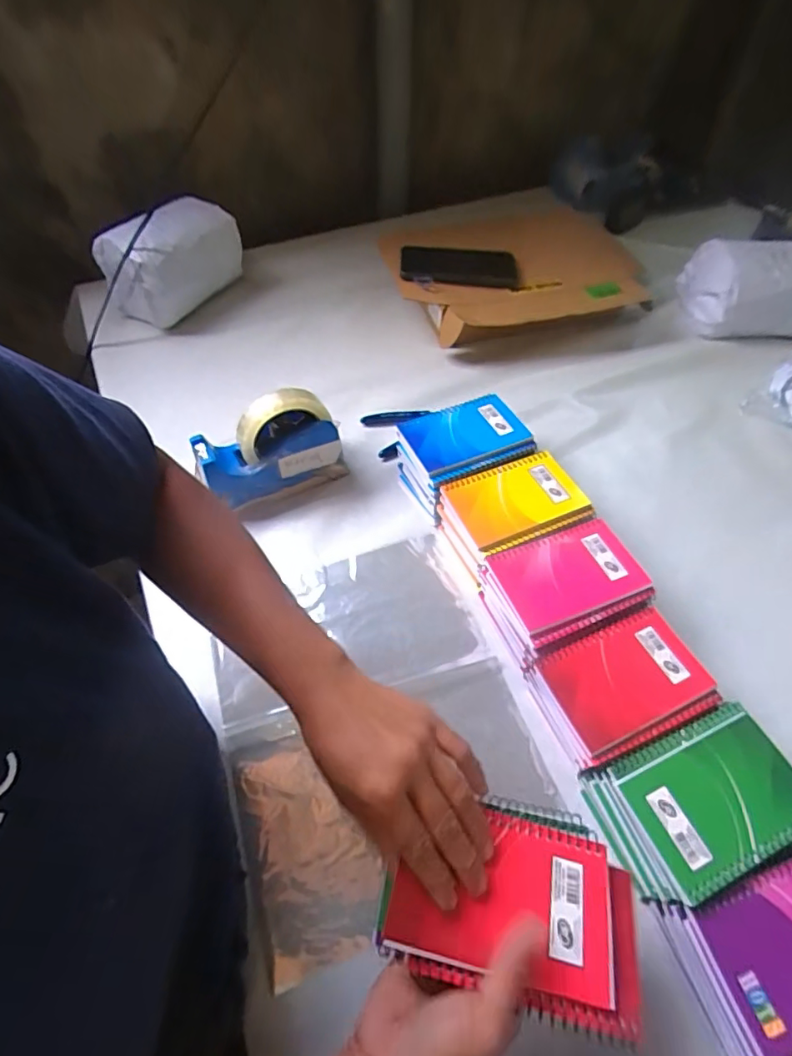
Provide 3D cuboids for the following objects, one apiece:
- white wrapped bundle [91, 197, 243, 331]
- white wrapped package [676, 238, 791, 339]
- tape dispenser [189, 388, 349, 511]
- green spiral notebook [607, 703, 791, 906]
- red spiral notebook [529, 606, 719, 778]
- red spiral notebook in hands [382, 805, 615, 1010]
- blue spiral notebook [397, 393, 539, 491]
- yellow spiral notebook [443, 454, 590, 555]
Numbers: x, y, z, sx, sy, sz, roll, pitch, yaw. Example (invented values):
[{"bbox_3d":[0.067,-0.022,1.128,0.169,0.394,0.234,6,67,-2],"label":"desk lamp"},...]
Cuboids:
[{"bbox_3d":[-0.319,-0.392,0.770,0.089,0.114,0.181,29,60,20],"label":"white wrapped bundle"},{"bbox_3d":[0.515,-0.333,0.747,0.183,0.101,0.110,4,55,4],"label":"white wrapped package"},{"bbox_3d":[-0.138,-0.085,0.575,0.155,0.120,0.050,-19,57,-12],"label":"tape dispenser"},{"bbox_3d":[0.238,0.198,0.391,0.128,0.013,0.091,-19,57,-12],"label":"green spiral notebook"},{"bbox_3d":[0.190,0.131,0.444,0.138,0.015,0.092,-19,57,-12],"label":"red spiral notebook"},{"bbox_3d":[0.064,0.215,0.312,0.130,0.010,0.081,14,49,1],"label":"red spiral notebook in hands"},{"bbox_3d":[0.077,-0.101,0.583,0.130,0.016,0.102,-22,57,-14],"label":"blue spiral notebook"},{"bbox_3d":[0.121,-0.032,0.536,0.129,0.008,0.083,-20,57,-13],"label":"yellow spiral notebook"}]

